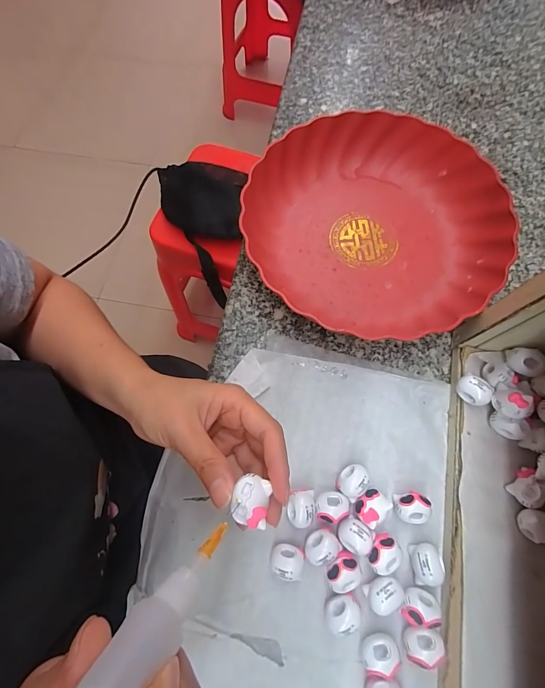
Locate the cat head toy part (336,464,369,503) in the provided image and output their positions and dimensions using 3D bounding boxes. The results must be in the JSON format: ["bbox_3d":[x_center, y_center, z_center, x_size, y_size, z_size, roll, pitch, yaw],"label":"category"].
[{"bbox_3d":[0.063,0.108,0.254,0.025,0.019,0.022,-36,75,-10],"label":"cat head toy part"}]

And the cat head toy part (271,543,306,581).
[{"bbox_3d":[0.011,0.160,0.239,0.025,0.021,0.021,9,72,4],"label":"cat head toy part"}]

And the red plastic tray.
[{"bbox_3d":[0.099,-0.121,0.320,0.239,0.050,0.235,25,74,8],"label":"red plastic tray"}]

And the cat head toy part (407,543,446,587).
[{"bbox_3d":[0.114,0.160,0.237,0.022,0.018,0.025,-7,72,-1],"label":"cat head toy part"}]

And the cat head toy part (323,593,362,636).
[{"bbox_3d":[0.049,0.188,0.228,0.025,0.020,0.019,-31,74,-9],"label":"cat head toy part"}]

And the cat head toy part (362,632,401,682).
[{"bbox_3d":[0.073,0.211,0.220,0.023,0.020,0.022,0,72,1],"label":"cat head toy part"}]

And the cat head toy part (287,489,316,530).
[{"bbox_3d":[0.022,0.127,0.250,0.021,0.019,0.025,-1,72,1],"label":"cat head toy part"}]

